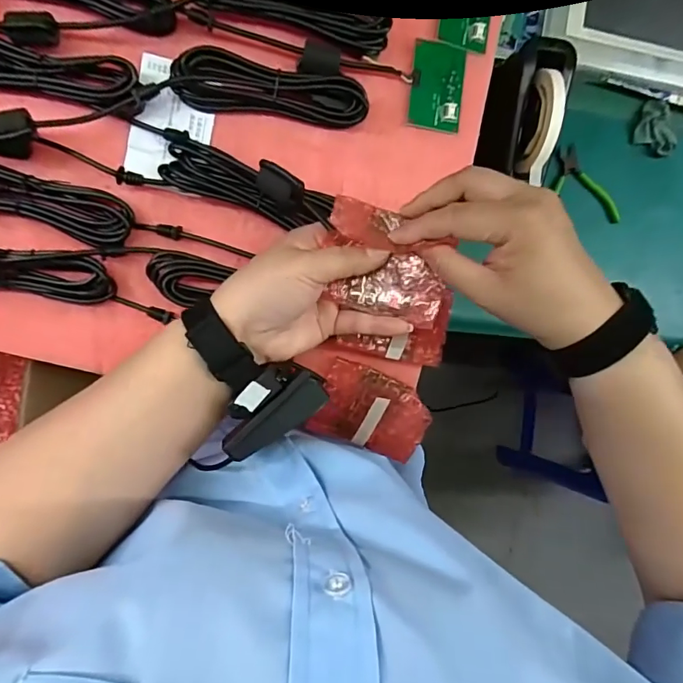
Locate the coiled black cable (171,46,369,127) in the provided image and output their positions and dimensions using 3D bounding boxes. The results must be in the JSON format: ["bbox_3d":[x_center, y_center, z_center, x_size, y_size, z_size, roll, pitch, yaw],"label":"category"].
[{"bbox_3d":[-0.054,-0.196,0.358,0.145,0.027,0.038,5,92,-7],"label":"coiled black cable"}]

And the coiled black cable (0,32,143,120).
[{"bbox_3d":[-0.220,-0.199,0.340,0.144,0.020,0.040,13,91,-8],"label":"coiled black cable"}]

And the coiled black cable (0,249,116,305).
[{"bbox_3d":[-0.245,-0.054,0.340,0.139,0.028,0.040,5,92,-7],"label":"coiled black cable"}]

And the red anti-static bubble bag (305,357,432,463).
[{"bbox_3d":[0.025,0.063,0.401,0.095,0.012,0.070,24,106,-9],"label":"red anti-static bubble bag"}]

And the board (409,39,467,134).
[{"bbox_3d":[0.080,-0.210,0.385,0.044,0.005,0.067,4,92,-7],"label":"board"}]

